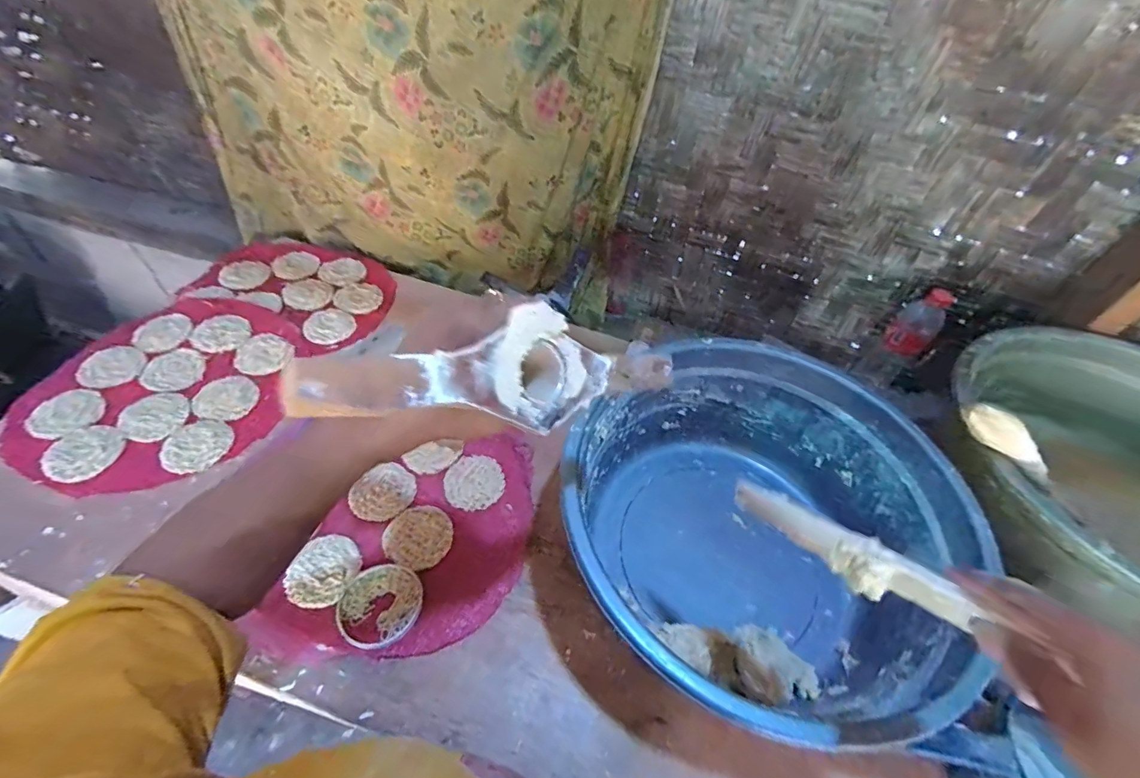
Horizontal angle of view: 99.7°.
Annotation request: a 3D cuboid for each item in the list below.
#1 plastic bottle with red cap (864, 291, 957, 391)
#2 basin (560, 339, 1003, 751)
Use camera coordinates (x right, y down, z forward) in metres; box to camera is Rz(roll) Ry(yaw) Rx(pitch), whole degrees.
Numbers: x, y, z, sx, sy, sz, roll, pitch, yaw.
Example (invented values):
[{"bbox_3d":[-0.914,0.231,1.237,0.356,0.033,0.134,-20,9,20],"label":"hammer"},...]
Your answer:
[{"bbox_3d":[0.583,-0.080,0.845,0.082,0.205,0.066,-33,59,-29],"label":"plastic bottle with red cap"},{"bbox_3d":[0.202,0.143,0.552,0.379,0.176,0.370,2,48,-3],"label":"basin"}]

